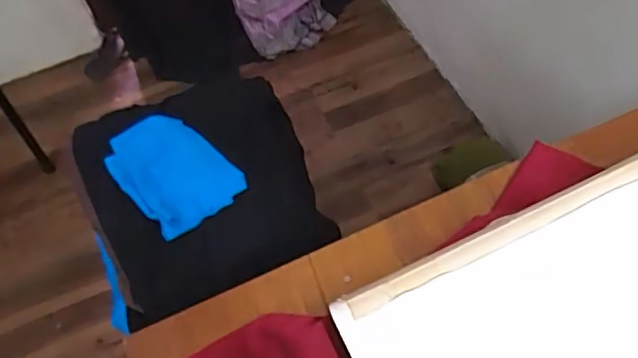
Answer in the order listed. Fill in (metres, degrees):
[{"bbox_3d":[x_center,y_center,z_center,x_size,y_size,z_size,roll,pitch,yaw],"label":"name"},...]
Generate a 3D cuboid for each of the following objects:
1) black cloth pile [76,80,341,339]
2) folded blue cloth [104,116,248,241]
[{"bbox_3d":[-0.218,-0.002,1.088,0.380,0.052,0.443,-23,63,-8],"label":"black cloth pile"},{"bbox_3d":[-0.261,-0.022,1.067,0.167,0.025,0.239,-37,68,-21],"label":"folded blue cloth"}]

